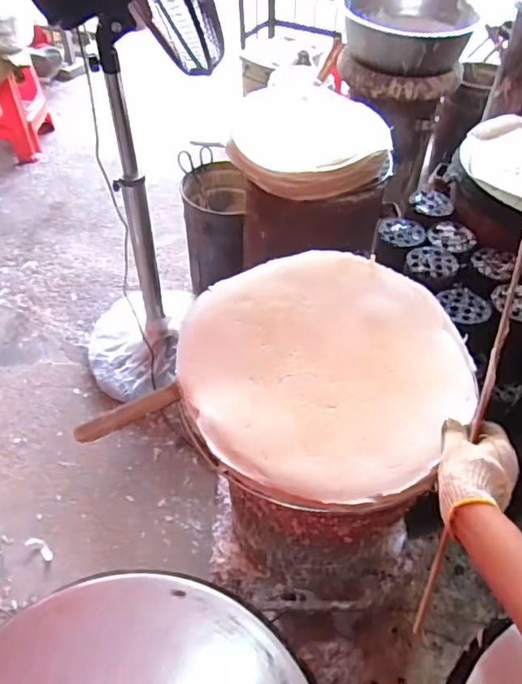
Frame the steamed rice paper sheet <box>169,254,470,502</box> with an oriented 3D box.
[{"bbox_3d":[0.086,0.019,0.690,0.370,0.041,0.383,8,50,5],"label":"steamed rice paper sheet"}]

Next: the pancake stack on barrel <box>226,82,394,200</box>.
[{"bbox_3d":[0.114,-0.520,1.346,0.386,0.087,0.390,0,50,-1],"label":"pancake stack on barrel"}]

